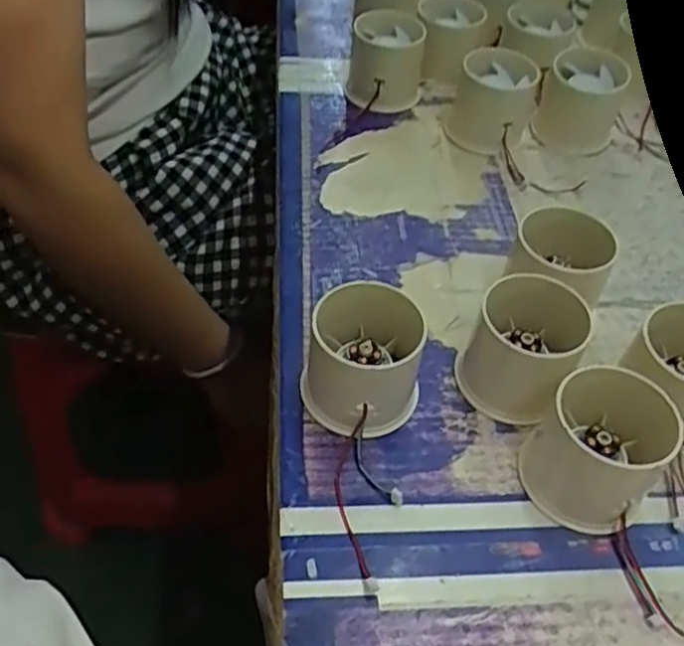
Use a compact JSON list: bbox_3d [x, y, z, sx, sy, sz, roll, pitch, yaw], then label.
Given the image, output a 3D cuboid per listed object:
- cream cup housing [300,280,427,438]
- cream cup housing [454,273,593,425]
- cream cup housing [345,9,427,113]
[{"bbox_3d":[0.009,0.014,0.320,0.052,0.055,0.058,3,49,-1],"label":"cream cup housing"},{"bbox_3d":[0.088,0.009,0.336,0.048,0.049,0.061,27,53,18],"label":"cream cup housing"},{"bbox_3d":[0.032,-0.190,0.501,0.054,0.048,0.064,1,49,-3],"label":"cream cup housing"}]

